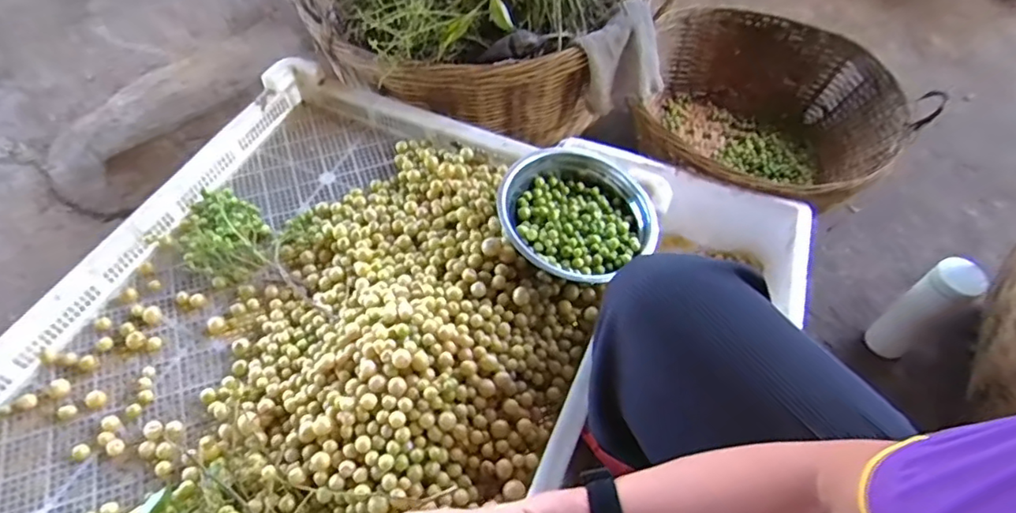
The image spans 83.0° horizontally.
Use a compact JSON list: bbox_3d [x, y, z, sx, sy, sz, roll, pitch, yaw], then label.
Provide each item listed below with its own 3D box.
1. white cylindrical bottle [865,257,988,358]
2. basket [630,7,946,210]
[{"bbox_3d":[0.590,0.088,0.839,0.056,0.224,0.058,1,55,-2],"label":"white cylindrical bottle"},{"bbox_3d":[0.463,-0.264,1.052,0.422,0.222,0.435,14,56,7],"label":"basket"}]

